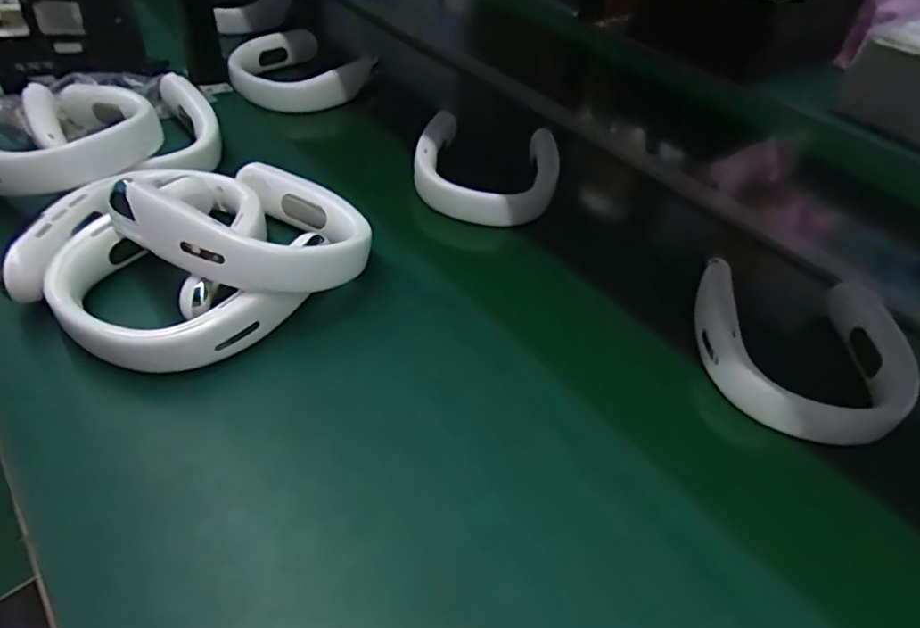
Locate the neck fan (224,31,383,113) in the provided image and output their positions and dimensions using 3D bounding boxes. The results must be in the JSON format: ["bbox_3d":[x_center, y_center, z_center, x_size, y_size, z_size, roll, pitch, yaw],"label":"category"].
[{"bbox_3d":[-0.256,-0.383,0.893,0.175,0.061,0.178,22,46,15],"label":"neck fan"}]

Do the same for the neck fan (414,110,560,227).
[{"bbox_3d":[0.035,-0.185,0.736,0.172,0.054,0.169,7,44,0],"label":"neck fan"}]

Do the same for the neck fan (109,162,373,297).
[{"bbox_3d":[-0.194,-0.083,0.540,0.208,0.062,0.182,33,30,29],"label":"neck fan"}]

